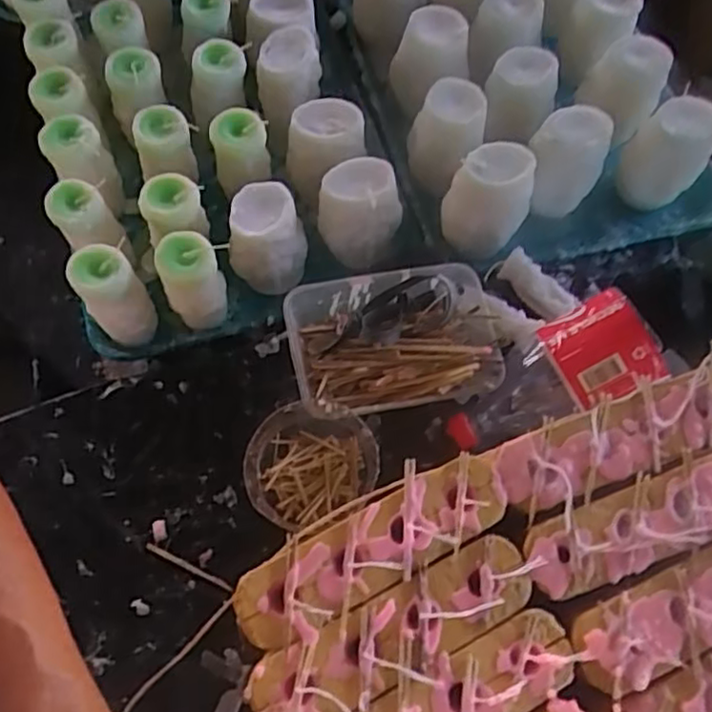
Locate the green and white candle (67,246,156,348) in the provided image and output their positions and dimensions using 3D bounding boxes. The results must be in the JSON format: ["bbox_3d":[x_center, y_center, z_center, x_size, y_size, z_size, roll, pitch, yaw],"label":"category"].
[{"bbox_3d":[-0.224,-0.055,0.622,0.051,0.100,0.056,1,68,-2],"label":"green and white candle"}]

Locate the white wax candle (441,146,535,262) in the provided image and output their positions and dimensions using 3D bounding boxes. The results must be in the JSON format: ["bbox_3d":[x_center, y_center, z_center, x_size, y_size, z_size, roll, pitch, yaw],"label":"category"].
[{"bbox_3d":[0.129,-0.153,0.668,0.076,0.098,0.064,-21,71,-11],"label":"white wax candle"}]

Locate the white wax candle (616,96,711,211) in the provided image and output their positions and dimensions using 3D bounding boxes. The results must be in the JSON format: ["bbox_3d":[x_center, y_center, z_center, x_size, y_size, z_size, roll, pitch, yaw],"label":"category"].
[{"bbox_3d":[0.316,-0.204,0.687,0.075,0.109,0.057,36,71,11],"label":"white wax candle"}]

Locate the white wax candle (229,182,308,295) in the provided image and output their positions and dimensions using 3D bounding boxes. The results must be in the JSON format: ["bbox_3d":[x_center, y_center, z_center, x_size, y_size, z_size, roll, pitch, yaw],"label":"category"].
[{"bbox_3d":[-0.083,-0.116,0.660,0.064,0.110,0.066,1,68,-2],"label":"white wax candle"}]

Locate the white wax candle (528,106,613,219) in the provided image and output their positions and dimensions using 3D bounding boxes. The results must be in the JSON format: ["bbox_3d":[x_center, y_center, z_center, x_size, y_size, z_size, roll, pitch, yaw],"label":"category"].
[{"bbox_3d":[0.209,-0.192,0.684,0.073,0.103,0.075,1,68,-2],"label":"white wax candle"}]

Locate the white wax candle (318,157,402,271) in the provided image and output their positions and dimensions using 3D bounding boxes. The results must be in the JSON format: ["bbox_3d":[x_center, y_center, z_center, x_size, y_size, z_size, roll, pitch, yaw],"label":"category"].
[{"bbox_3d":[0.002,-0.141,0.676,0.082,0.109,0.064,-5,69,-5],"label":"white wax candle"}]

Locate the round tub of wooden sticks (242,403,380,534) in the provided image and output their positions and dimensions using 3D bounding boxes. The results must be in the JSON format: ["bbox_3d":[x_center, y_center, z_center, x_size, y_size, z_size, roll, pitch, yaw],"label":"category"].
[{"bbox_3d":[-0.039,0.093,0.559,0.098,0.073,0.099,1,68,-2],"label":"round tub of wooden sticks"}]

